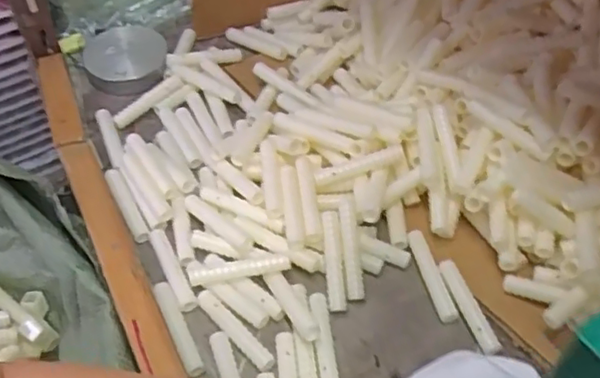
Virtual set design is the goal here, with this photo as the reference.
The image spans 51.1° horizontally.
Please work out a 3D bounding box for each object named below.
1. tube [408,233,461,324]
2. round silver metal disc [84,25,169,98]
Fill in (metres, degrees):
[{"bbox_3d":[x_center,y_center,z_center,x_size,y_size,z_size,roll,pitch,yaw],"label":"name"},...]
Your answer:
[{"bbox_3d":[0.107,0.071,0.511,0.013,0.011,0.077,-16,68,-12],"label":"tube"},{"bbox_3d":[-0.187,-0.142,0.675,0.086,0.018,0.107,-8,50,-6],"label":"round silver metal disc"}]

